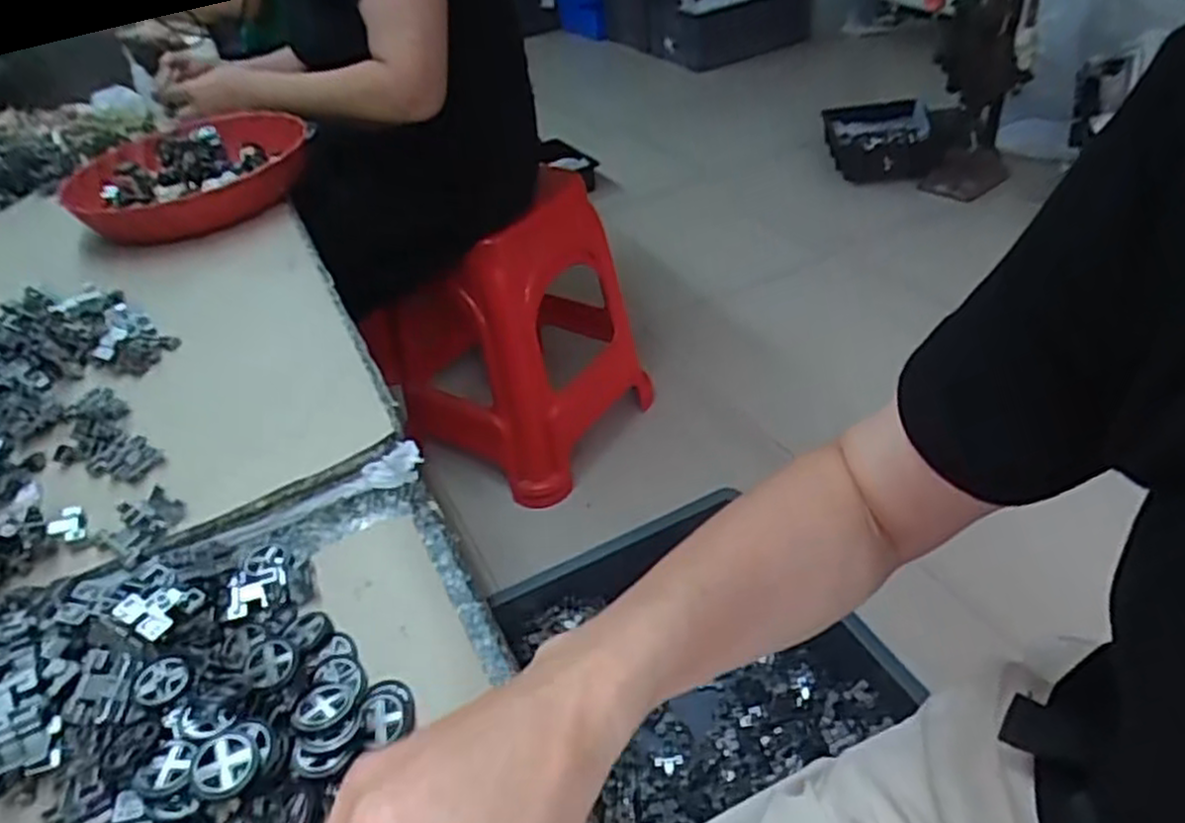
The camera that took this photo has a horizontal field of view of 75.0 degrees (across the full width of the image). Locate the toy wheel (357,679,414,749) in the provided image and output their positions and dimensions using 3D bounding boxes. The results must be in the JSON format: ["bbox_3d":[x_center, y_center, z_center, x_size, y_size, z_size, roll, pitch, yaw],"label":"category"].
[{"bbox_3d":[-0.093,0.134,0.350,0.023,0.009,0.030,-9,39,-3],"label":"toy wheel"}]

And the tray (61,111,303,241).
[{"bbox_3d":[-0.418,-0.247,0.805,0.230,0.054,0.208,-21,41,-17],"label":"tray"}]

